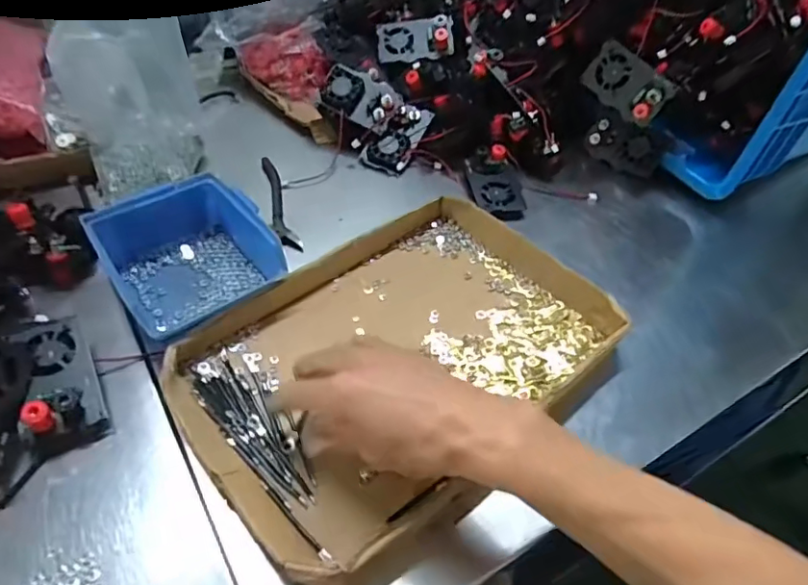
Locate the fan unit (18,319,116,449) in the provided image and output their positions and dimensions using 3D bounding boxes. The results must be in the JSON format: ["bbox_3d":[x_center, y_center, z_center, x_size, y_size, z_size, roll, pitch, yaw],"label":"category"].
[{"bbox_3d":[-0.253,0.065,0.413,0.051,0.039,0.099,-18,53,-19],"label":"fan unit"}]

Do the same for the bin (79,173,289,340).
[{"bbox_3d":[-0.188,-0.035,0.489,0.128,0.058,0.142,-32,58,-28],"label":"bin"}]

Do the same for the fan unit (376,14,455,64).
[{"bbox_3d":[0.014,-0.313,0.685,0.091,0.024,0.055,-10,79,7],"label":"fan unit"}]

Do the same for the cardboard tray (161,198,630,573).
[{"bbox_3d":[0.001,0.046,0.462,0.335,0.033,0.229,-30,57,-27],"label":"cardboard tray"}]

